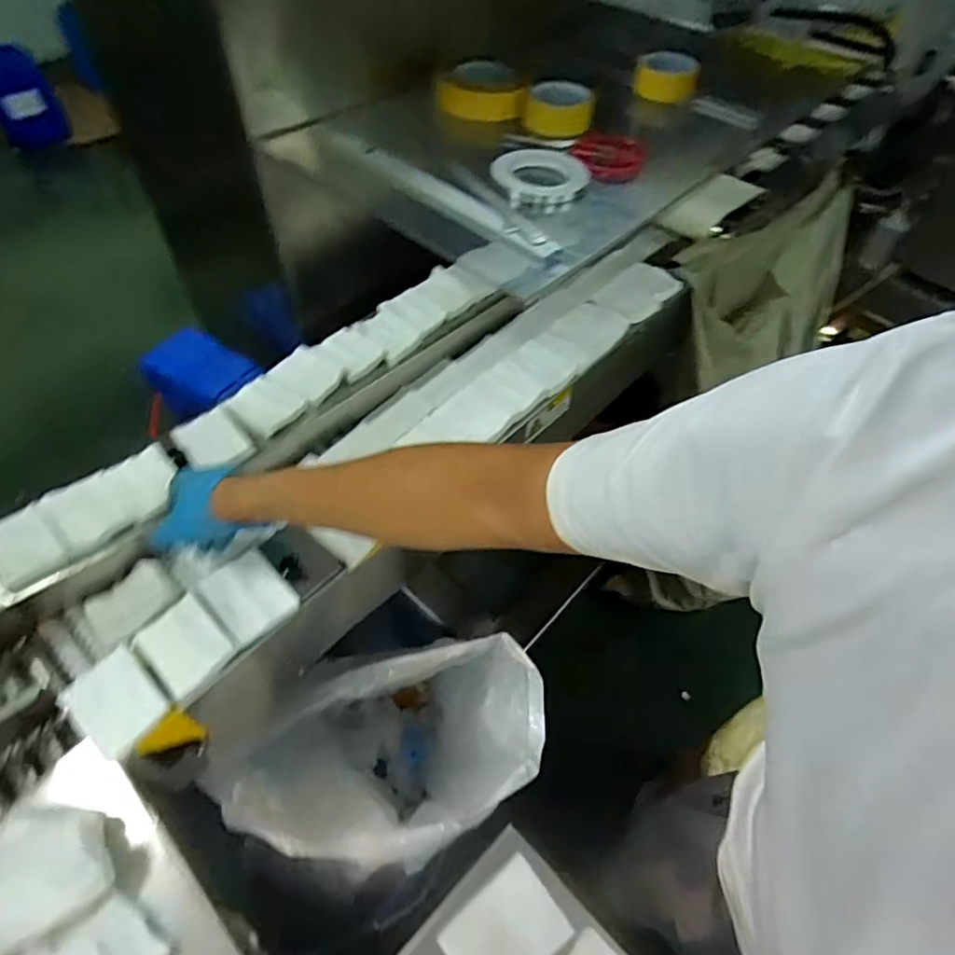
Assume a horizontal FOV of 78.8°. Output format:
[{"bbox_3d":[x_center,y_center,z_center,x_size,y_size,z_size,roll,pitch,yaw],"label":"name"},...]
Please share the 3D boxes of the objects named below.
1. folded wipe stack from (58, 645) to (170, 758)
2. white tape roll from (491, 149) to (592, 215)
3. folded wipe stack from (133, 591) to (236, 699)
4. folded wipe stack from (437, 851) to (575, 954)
[{"bbox_3d":[-0.340,0.210,0.546,0.094,0.016,0.066,33,57,22],"label":"folded wipe stack"},{"bbox_3d":[0.079,-0.377,0.730,0.116,0.022,0.134,8,51,4],"label":"white tape roll"},{"bbox_3d":[-0.291,0.161,0.572,0.099,0.019,0.065,35,58,24],"label":"folded wipe stack"},{"bbox_3d":[0.022,0.365,0.465,0.089,0.015,0.066,-33,59,-24],"label":"folded wipe stack"}]

